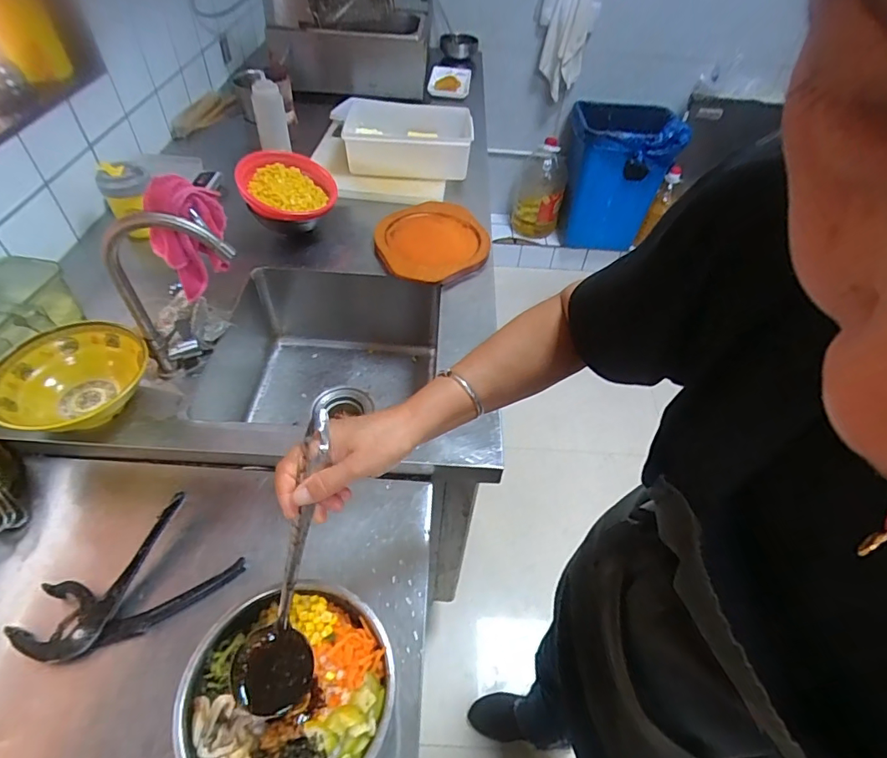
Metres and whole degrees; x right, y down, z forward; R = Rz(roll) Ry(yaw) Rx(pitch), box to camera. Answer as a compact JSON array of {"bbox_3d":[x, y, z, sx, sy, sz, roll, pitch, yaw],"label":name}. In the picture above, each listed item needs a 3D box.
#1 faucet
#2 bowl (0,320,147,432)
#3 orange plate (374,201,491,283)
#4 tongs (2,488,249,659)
[{"bbox_3d":[-0.343,-0.102,0.662,0.161,0.270,0.038,-4,49,-8],"label":"faucet"},{"bbox_3d":[-0.497,0.009,0.678,0.183,0.079,0.169,2,48,-2],"label":"bowl"},{"bbox_3d":[-0.026,-0.288,0.995,0.216,0.026,0.272,-2,48,-6],"label":"orange plate"},{"bbox_3d":[-0.352,0.239,0.550,0.120,0.035,0.204,36,55,25],"label":"tongs"}]

